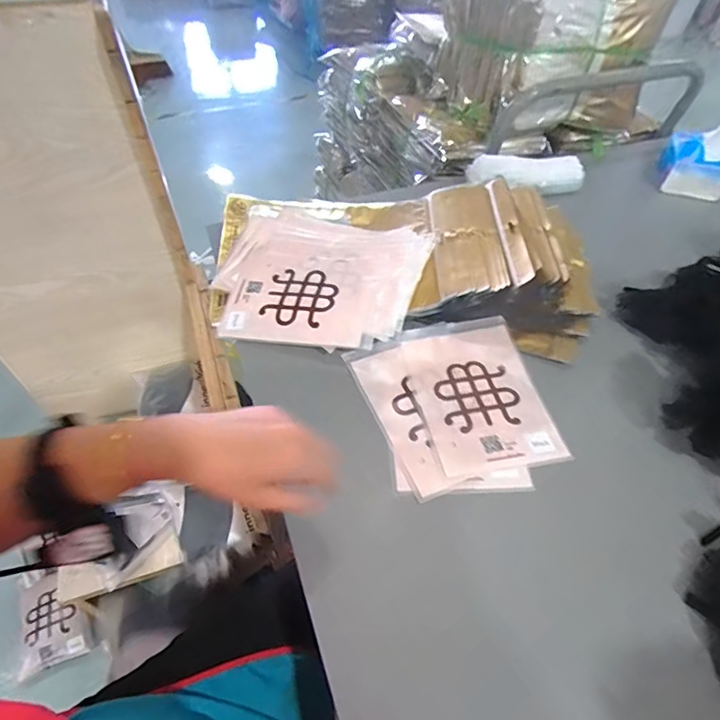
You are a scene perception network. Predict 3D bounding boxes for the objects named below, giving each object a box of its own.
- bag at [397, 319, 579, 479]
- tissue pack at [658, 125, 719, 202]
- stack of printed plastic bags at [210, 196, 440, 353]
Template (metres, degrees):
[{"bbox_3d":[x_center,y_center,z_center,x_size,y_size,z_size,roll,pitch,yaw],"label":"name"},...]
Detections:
[{"bbox_3d":[0.150,0.039,0.590,0.156,0.012,0.219,-10,52,-8],"label":"bag"},{"bbox_3d":[0.659,-0.390,0.877,0.132,0.116,0.112,21,54,16],"label":"tissue pack"},{"bbox_3d":[-0.060,-0.150,0.707,0.321,0.052,0.305,6,51,4],"label":"stack of printed plastic bags"}]

